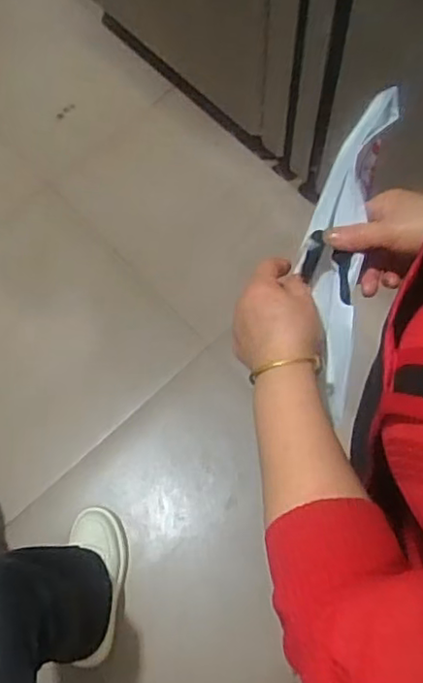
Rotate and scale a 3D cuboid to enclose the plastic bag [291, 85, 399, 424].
[{"bbox_3d":[0.105,-0.074,0.523,0.057,0.042,0.257,8,89,5],"label":"plastic bag"}]

